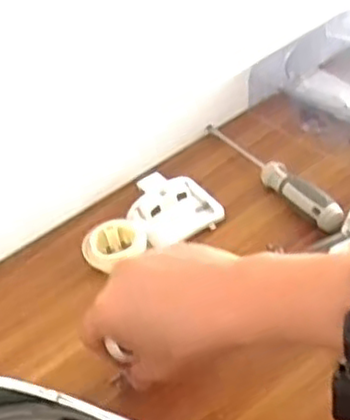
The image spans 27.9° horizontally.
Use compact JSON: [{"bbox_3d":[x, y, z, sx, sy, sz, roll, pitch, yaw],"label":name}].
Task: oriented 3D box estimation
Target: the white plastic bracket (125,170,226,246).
[{"bbox_3d":[-0.003,-0.004,0.628,0.073,0.012,0.078,-30,45,-16],"label":"white plastic bracket"}]

